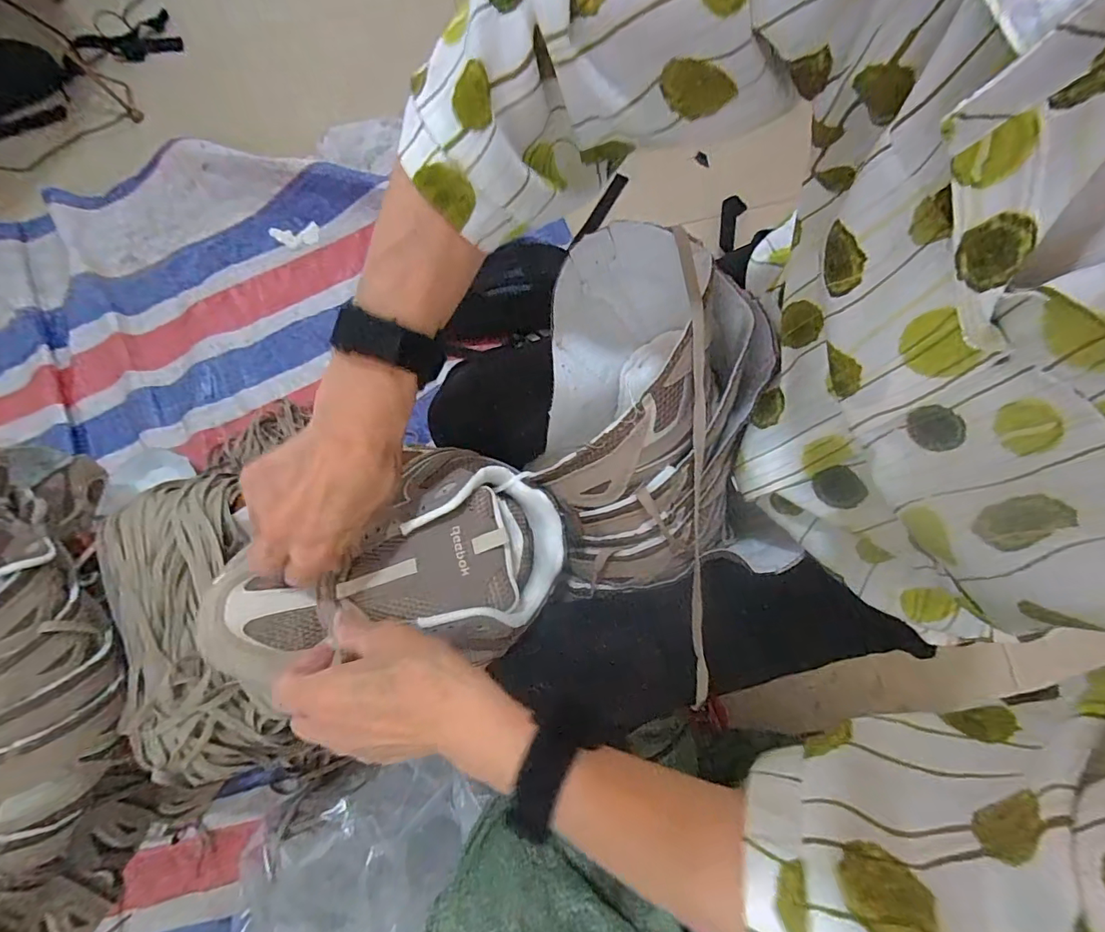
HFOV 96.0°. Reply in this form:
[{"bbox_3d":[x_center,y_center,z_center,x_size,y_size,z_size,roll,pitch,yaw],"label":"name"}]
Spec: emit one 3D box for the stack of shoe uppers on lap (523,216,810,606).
[{"bbox_3d":[0.075,-0.038,0.363,0.163,0.114,0.241,-11,80,-3],"label":"stack of shoe uppers on lap"}]

